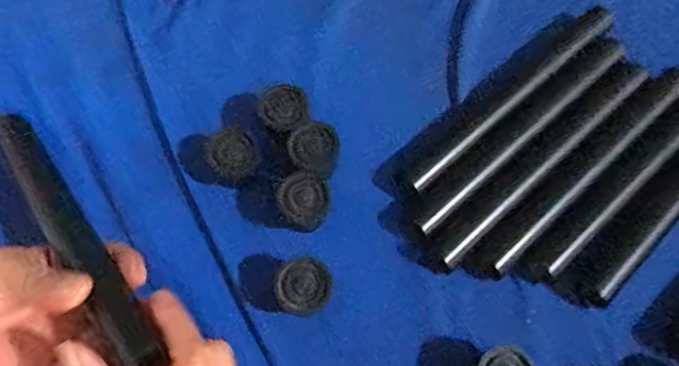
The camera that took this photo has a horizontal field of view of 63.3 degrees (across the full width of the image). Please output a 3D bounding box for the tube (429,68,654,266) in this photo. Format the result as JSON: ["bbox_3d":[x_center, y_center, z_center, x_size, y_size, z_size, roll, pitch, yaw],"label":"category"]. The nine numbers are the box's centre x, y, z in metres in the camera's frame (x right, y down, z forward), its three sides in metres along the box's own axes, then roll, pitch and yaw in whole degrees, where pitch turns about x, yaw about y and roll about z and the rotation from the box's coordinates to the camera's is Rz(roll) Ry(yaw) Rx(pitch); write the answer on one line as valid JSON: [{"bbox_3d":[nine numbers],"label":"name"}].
[{"bbox_3d":[0.147,-0.020,0.393,0.215,0.018,0.022,-39,73,-19],"label":"tube"}]

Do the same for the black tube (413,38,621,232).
[{"bbox_3d":[0.134,-0.039,0.402,0.217,0.020,0.020,-38,73,-19],"label":"black tube"}]

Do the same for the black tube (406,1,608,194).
[{"bbox_3d":[0.129,-0.068,0.413,0.213,0.022,0.024,-38,73,-19],"label":"black tube"}]

